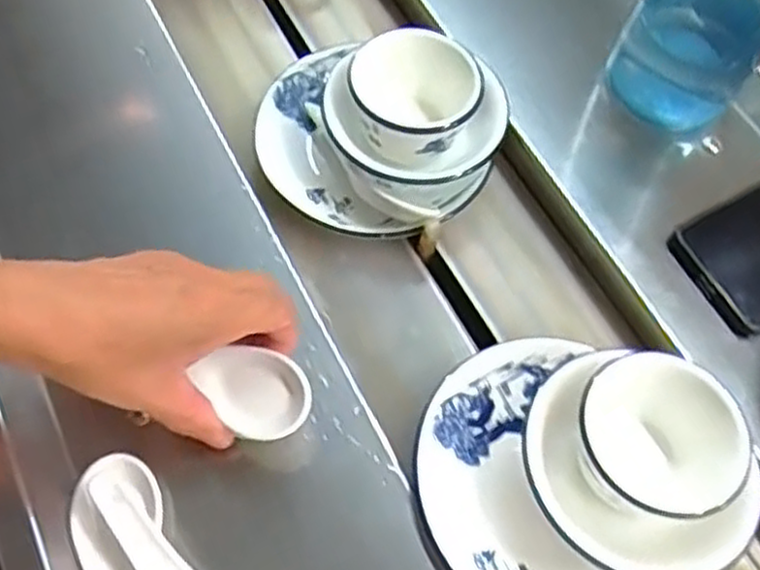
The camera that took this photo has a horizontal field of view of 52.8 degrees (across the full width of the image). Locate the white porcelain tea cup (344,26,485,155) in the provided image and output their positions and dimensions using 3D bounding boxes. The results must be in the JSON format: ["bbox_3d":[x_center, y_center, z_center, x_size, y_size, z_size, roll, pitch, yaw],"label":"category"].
[{"bbox_3d":[0.022,-0.113,0.477,0.076,0.052,0.075,1,62,-3],"label":"white porcelain tea cup"}]

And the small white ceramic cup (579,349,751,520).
[{"bbox_3d":[0.136,0.081,0.383,0.087,0.055,0.073,42,67,17],"label":"small white ceramic cup"}]

